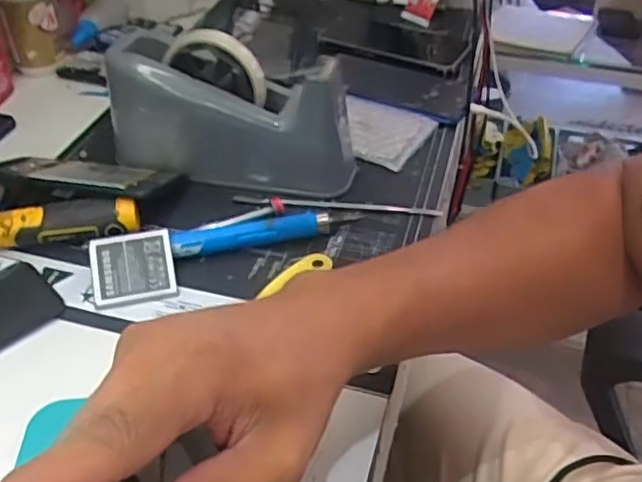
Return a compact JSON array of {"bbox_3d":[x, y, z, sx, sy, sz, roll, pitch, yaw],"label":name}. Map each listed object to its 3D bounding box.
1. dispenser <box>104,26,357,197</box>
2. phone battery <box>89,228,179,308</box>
[{"bbox_3d":[-0.071,-0.106,0.543,0.197,0.106,0.062,9,42,9],"label":"dispenser"},{"bbox_3d":[-0.133,0.018,0.464,0.056,0.006,0.052,-9,69,-12],"label":"phone battery"}]

